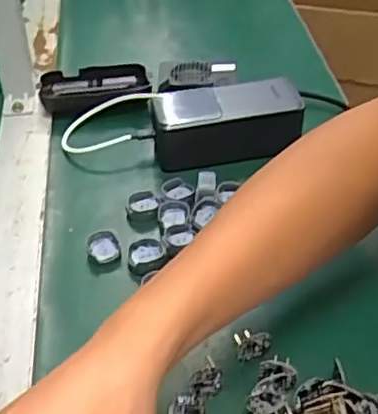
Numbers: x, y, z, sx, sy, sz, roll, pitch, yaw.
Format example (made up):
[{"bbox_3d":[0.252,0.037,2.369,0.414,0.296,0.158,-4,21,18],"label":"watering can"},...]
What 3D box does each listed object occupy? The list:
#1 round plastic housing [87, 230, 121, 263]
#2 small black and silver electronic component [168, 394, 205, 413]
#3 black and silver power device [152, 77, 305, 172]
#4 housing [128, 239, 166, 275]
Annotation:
[{"bbox_3d":[-0.066,0.031,0.482,0.024,0.012,0.026,-2,43,2],"label":"round plastic housing"},{"bbox_3d":[-0.002,0.127,0.385,0.022,0.009,0.022,-2,43,2],"label":"small black and silver electronic component"},{"bbox_3d":[0.034,-0.077,0.561,0.131,0.055,0.054,-7,42,-7],"label":"black and silver power device"},{"bbox_3d":[-0.032,0.039,0.473,0.029,0.012,0.029,-2,43,2],"label":"housing"}]

